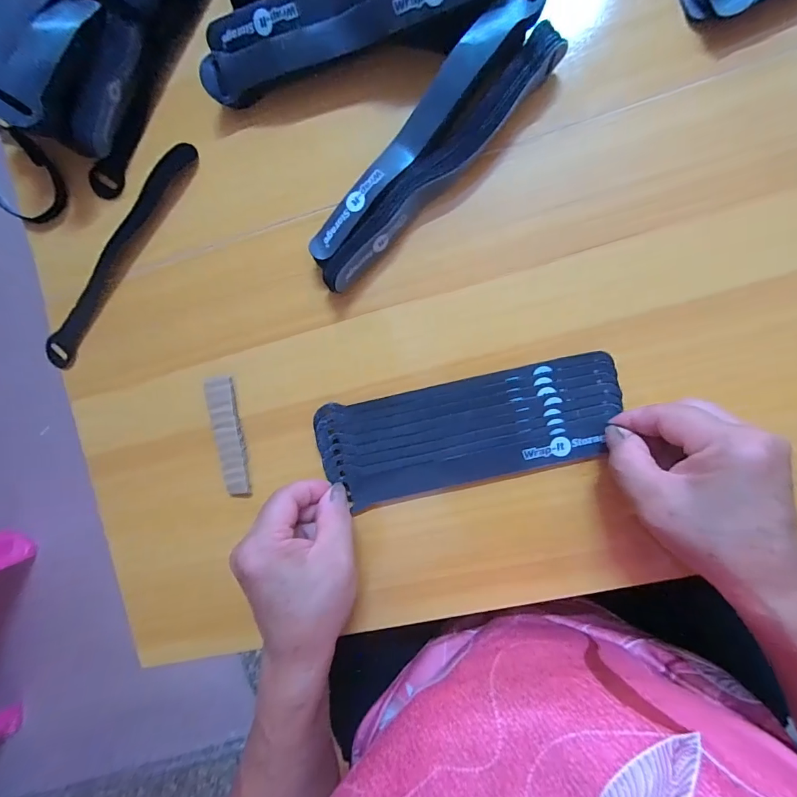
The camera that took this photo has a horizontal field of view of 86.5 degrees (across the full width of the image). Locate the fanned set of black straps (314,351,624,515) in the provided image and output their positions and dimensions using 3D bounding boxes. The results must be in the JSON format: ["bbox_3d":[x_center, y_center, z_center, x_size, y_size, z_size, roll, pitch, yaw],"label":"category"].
[{"bbox_3d":[0.045,0.023,0.286,0.195,0.015,0.070,-13,90,10],"label":"fanned set of black straps"}]

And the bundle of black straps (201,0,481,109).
[{"bbox_3d":[-0.030,-0.235,0.262,0.197,0.051,0.043,-7,91,8],"label":"bundle of black straps"}]

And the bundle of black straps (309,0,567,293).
[{"bbox_3d":[0.017,-0.156,0.267,0.195,0.041,0.045,-44,86,7],"label":"bundle of black straps"}]

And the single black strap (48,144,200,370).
[{"bbox_3d":[-0.211,-0.106,0.317,0.022,0.007,0.194,38,97,5],"label":"single black strap"}]

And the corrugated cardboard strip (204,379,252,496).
[{"bbox_3d":[-0.123,0.027,0.306,0.019,0.010,0.085,-9,91,8],"label":"corrugated cardboard strip"}]

